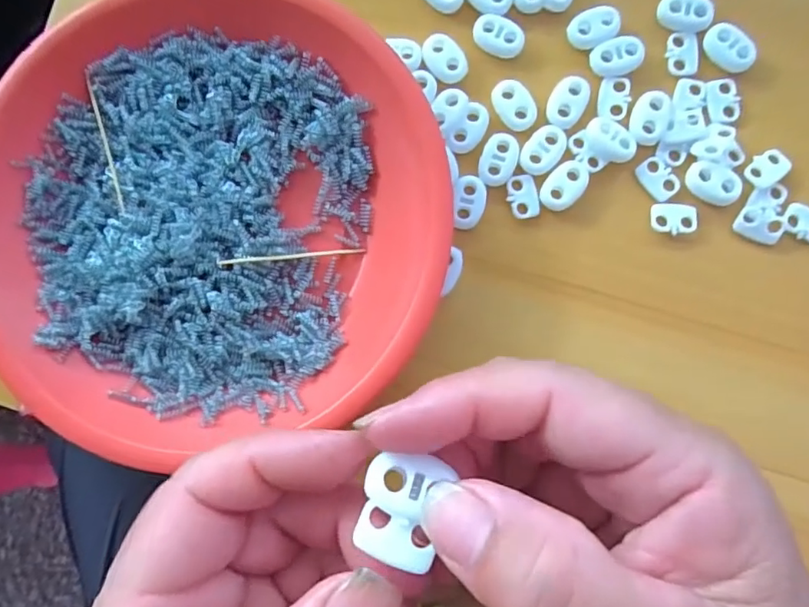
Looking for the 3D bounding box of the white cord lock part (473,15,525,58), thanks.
[{"bbox_3d":[0.040,-0.115,0.243,0.022,0.005,0.014,21,86,4],"label":"white cord lock part"}]

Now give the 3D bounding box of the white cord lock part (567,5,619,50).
[{"bbox_3d":[0.081,-0.117,0.241,0.022,0.005,0.016,-22,84,1],"label":"white cord lock part"}]

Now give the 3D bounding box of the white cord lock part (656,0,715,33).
[{"bbox_3d":[0.119,-0.123,0.239,0.022,0.007,0.015,20,86,4],"label":"white cord lock part"}]

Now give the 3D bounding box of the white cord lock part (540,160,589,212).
[{"bbox_3d":[0.067,-0.050,0.237,0.014,0.004,0.023,34,87,5],"label":"white cord lock part"}]

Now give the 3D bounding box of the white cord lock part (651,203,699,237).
[{"bbox_3d":[0.112,-0.035,0.234,0.018,0.004,0.013,5,85,3],"label":"white cord lock part"}]

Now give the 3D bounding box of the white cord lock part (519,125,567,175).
[{"bbox_3d":[0.058,-0.065,0.236,0.015,0.004,0.022,38,88,5],"label":"white cord lock part"}]

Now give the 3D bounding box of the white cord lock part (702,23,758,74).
[{"bbox_3d":[0.136,-0.107,0.237,0.014,0.006,0.022,-45,84,-1],"label":"white cord lock part"}]

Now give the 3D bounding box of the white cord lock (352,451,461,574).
[{"bbox_3d":[0.000,0.046,0.125,0.019,0.006,0.023,21,86,4],"label":"white cord lock"}]

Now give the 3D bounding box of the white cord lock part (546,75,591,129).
[{"bbox_3d":[0.069,-0.085,0.238,0.015,0.004,0.023,27,87,5],"label":"white cord lock part"}]

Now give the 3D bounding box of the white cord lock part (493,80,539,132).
[{"bbox_3d":[0.047,-0.084,0.239,0.014,0.004,0.023,-36,84,-1],"label":"white cord lock part"}]

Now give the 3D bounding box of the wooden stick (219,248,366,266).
[{"bbox_3d":[-0.046,-0.020,0.238,0.060,0.004,0.004,-6,85,-12],"label":"wooden stick"}]

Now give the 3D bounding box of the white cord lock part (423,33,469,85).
[{"bbox_3d":[0.017,-0.105,0.242,0.015,0.004,0.022,-31,84,0],"label":"white cord lock part"}]

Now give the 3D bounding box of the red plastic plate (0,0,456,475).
[{"bbox_3d":[-0.080,-0.038,0.231,0.187,0.022,0.186,0,85,3],"label":"red plastic plate"}]

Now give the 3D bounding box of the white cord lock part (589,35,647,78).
[{"bbox_3d":[0.090,-0.104,0.239,0.022,0.004,0.016,-14,85,2],"label":"white cord lock part"}]

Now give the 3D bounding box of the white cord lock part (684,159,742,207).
[{"bbox_3d":[0.128,-0.050,0.232,0.023,0.004,0.017,22,86,4],"label":"white cord lock part"}]

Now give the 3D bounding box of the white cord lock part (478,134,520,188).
[{"bbox_3d":[0.040,-0.061,0.237,0.015,0.004,0.022,17,86,4],"label":"white cord lock part"}]

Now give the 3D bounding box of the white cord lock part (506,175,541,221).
[{"bbox_3d":[0.050,-0.045,0.238,0.013,0.004,0.018,-9,85,2],"label":"white cord lock part"}]

